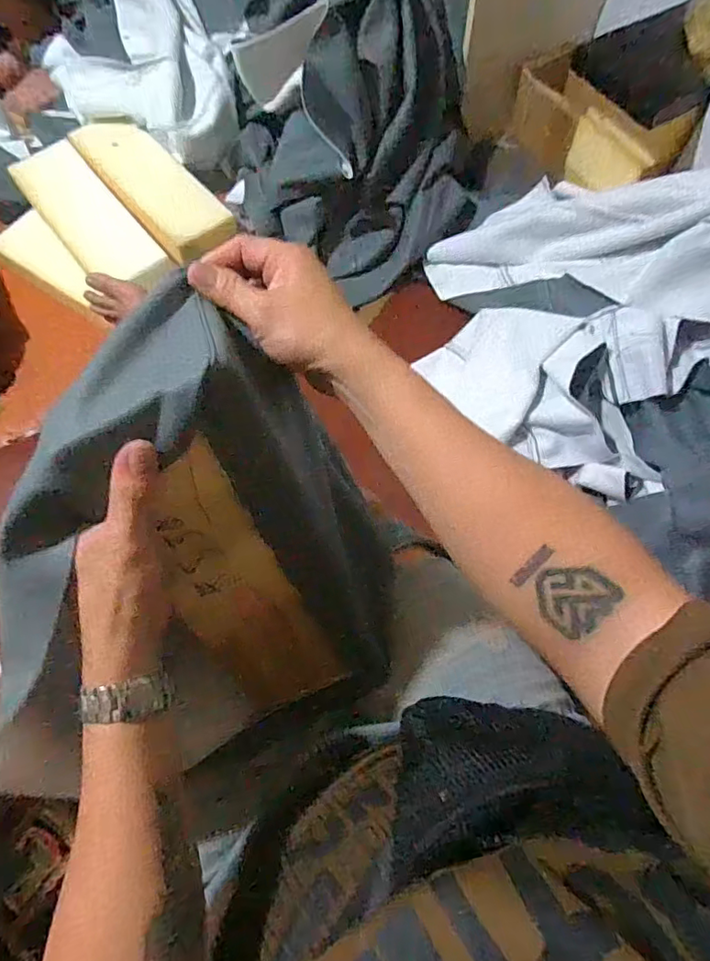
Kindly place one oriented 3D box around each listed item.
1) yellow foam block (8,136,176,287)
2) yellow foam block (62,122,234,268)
[{"bbox_3d":[-0.468,-0.463,0.967,0.123,0.043,0.345,-38,73,-15],"label":"yellow foam block"},{"bbox_3d":[-0.370,-0.540,1.005,0.134,0.044,0.353,-39,73,-15],"label":"yellow foam block"}]

